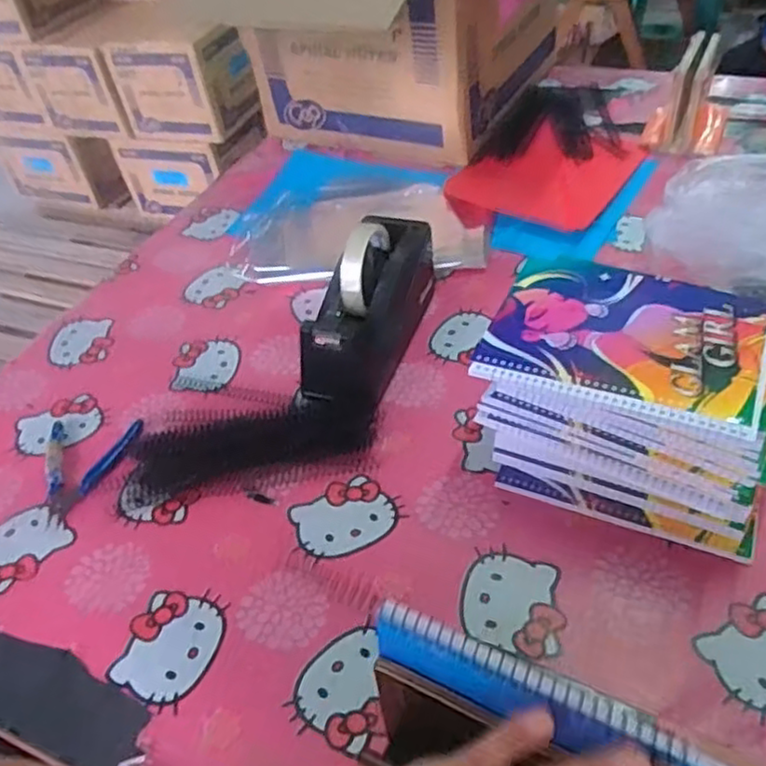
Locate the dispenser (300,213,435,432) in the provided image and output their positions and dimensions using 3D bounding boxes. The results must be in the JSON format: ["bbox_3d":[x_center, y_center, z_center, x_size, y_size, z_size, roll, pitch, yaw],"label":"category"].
[{"bbox_3d":[-0.015,-0.073,0.672,0.077,0.108,0.220,11,48,18],"label":"dispenser"}]

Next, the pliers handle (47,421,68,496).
[{"bbox_3d":[-0.301,0.068,0.636,0.016,0.006,0.090,-16,46,-8],"label":"pliers handle"}]

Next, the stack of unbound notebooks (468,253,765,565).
[{"bbox_3d":[0.198,0.009,0.553,0.216,0.116,0.166,17,50,22],"label":"stack of unbound notebooks"}]

